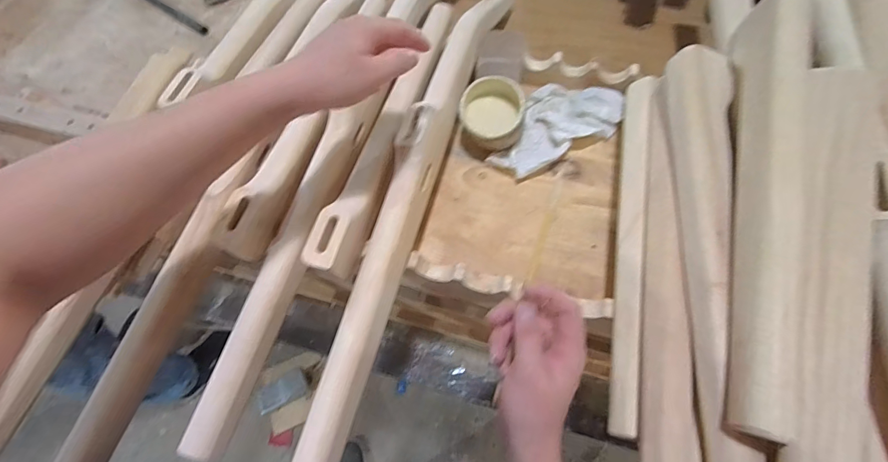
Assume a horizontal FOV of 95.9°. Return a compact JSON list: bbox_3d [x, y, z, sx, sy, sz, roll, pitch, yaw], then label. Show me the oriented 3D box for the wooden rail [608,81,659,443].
[{"bbox_3d":[0.195,-0.011,0.413,0.020,0.028,0.406,13,66,8],"label":"wooden rail"}]

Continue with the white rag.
[{"bbox_3d":[0.139,-0.145,0.534,0.181,0.032,0.104,-25,66,-9],"label":"white rag"}]

